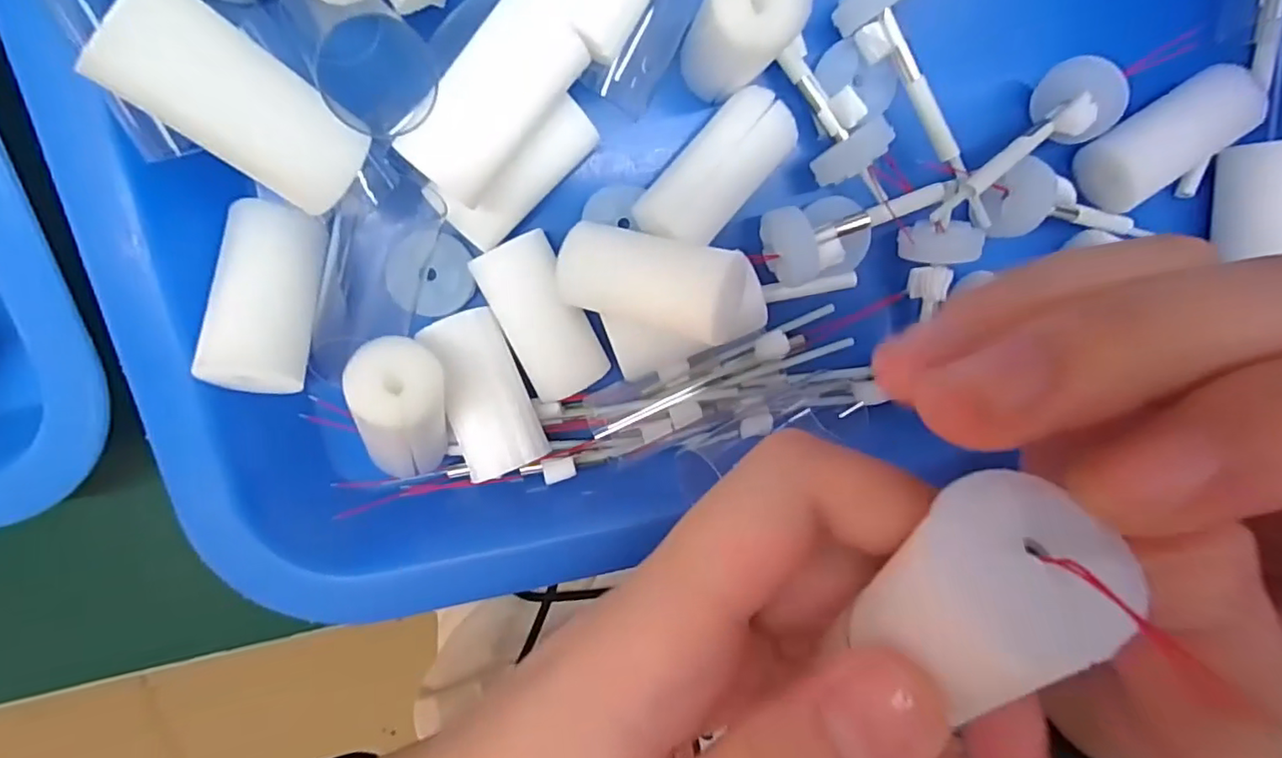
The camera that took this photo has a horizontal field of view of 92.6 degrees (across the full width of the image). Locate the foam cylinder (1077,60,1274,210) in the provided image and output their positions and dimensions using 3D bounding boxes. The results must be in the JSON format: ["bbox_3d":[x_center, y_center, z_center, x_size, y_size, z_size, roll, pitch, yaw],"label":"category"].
[{"bbox_3d":[0.143,-0.066,0.167,0.041,0.016,0.021,-35,104,3],"label":"foam cylinder"}]

